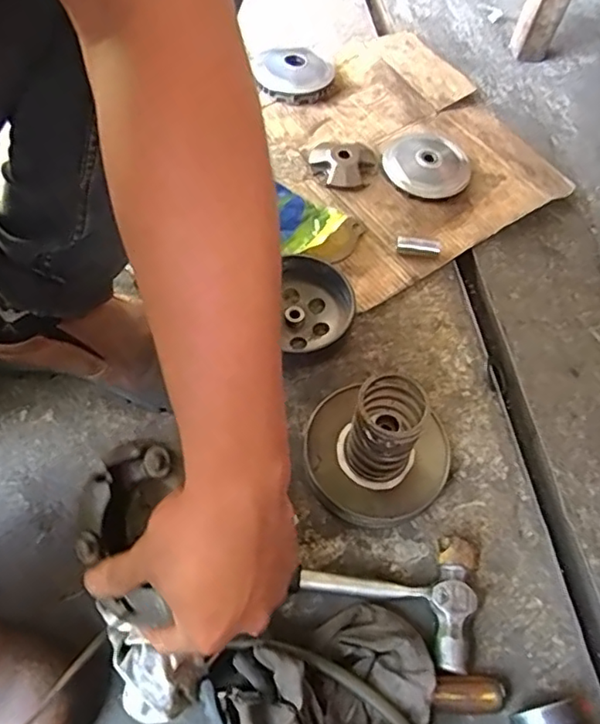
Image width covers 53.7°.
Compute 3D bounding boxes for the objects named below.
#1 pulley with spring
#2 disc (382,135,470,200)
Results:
[{"bbox_3d":[0.075,0.073,0.525,0.126,0.123,0.119,17,60,6],"label":"pulley with spring"},{"bbox_3d":[0.164,-0.259,0.773,0.110,0.023,0.108,2,60,-3],"label":"disc"}]

